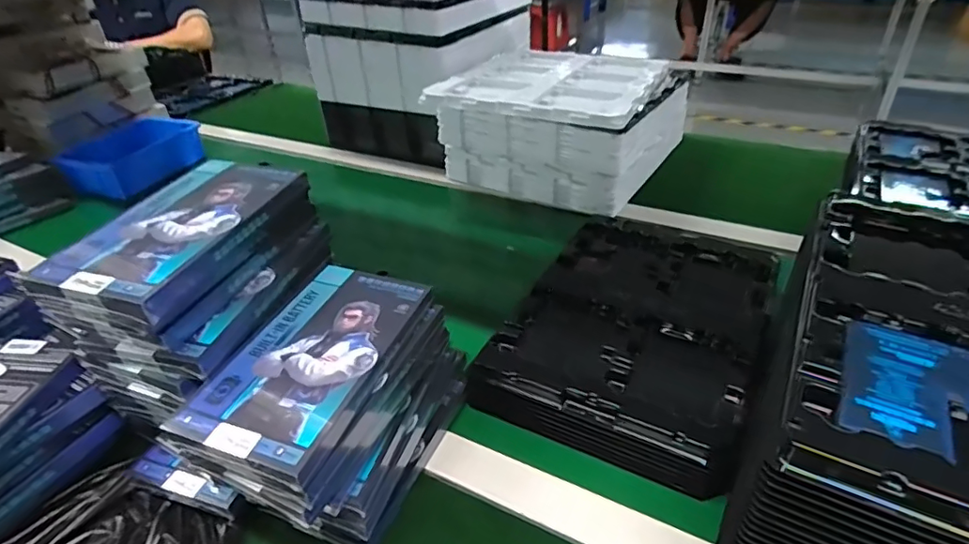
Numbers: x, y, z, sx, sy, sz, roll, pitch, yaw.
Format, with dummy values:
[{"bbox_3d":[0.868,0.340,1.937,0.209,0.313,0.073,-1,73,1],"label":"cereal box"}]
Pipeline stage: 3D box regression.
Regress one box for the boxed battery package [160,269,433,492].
[{"bbox_3d":[-0.112,0.055,0.360,0.093,0.017,0.166,12,37,18],"label":"boxed battery package"}]

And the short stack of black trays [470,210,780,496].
[{"bbox_3d":[0.148,0.047,0.525,0.214,0.046,0.334,16,40,25],"label":"short stack of black trays"}]

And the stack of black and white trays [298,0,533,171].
[{"bbox_3d":[-0.100,-0.376,0.991,0.291,0.258,0.328,19,41,28],"label":"stack of black and white trays"}]

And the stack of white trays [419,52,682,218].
[{"bbox_3d":[0.119,-0.232,0.845,0.293,0.151,0.328,16,40,26],"label":"stack of white trays"}]

